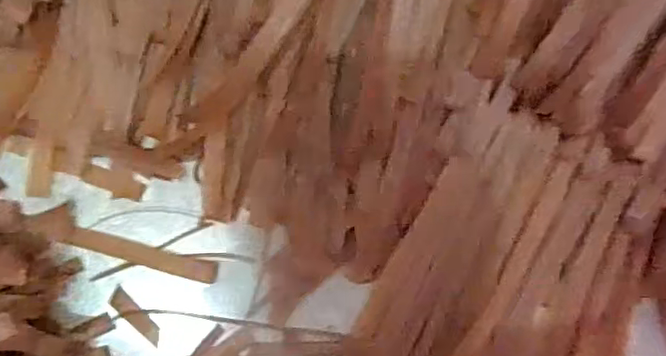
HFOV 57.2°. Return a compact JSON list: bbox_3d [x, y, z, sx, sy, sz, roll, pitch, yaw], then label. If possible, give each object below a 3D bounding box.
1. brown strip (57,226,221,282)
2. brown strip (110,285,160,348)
[{"bbox_3d":[-0.172,0.068,0.542,0.138,0.004,0.019,16,83,-10],"label":"brown strip"},{"bbox_3d":[-0.172,0.122,0.536,0.015,0.005,0.059,-42,93,-9],"label":"brown strip"}]

